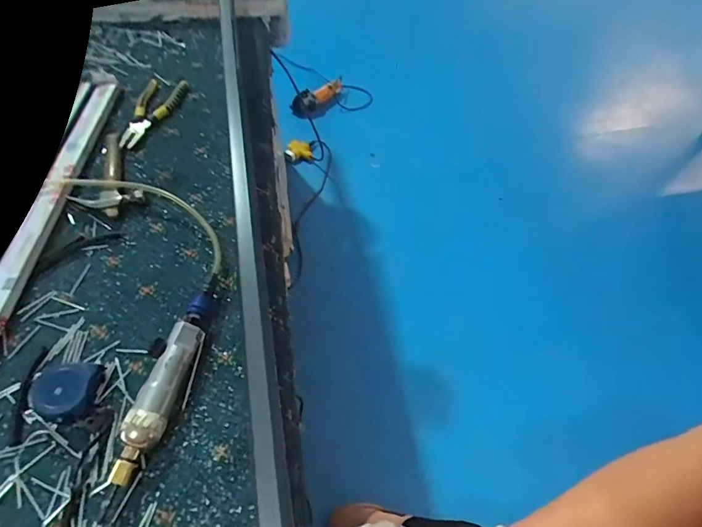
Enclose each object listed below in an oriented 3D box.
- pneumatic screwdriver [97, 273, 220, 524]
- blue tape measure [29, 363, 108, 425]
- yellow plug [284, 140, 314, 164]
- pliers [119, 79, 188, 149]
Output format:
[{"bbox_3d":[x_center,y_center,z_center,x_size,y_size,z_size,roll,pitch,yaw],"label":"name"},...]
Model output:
[{"bbox_3d":[-0.211,0.136,0.522,0.041,0.047,0.270,9,54,4],"label":"pneumatic screwdriver"},{"bbox_3d":[-0.325,0.144,0.518,0.066,0.042,0.065,1,54,-2],"label":"blue tape measure"},{"bbox_3d":[-0.206,-0.440,1.802,0.116,0.058,0.077,5,54,3],"label":"yellow plug"},{"bbox_3d":[-0.357,-0.278,0.835,0.081,0.018,0.196,4,54,0],"label":"pliers"}]

